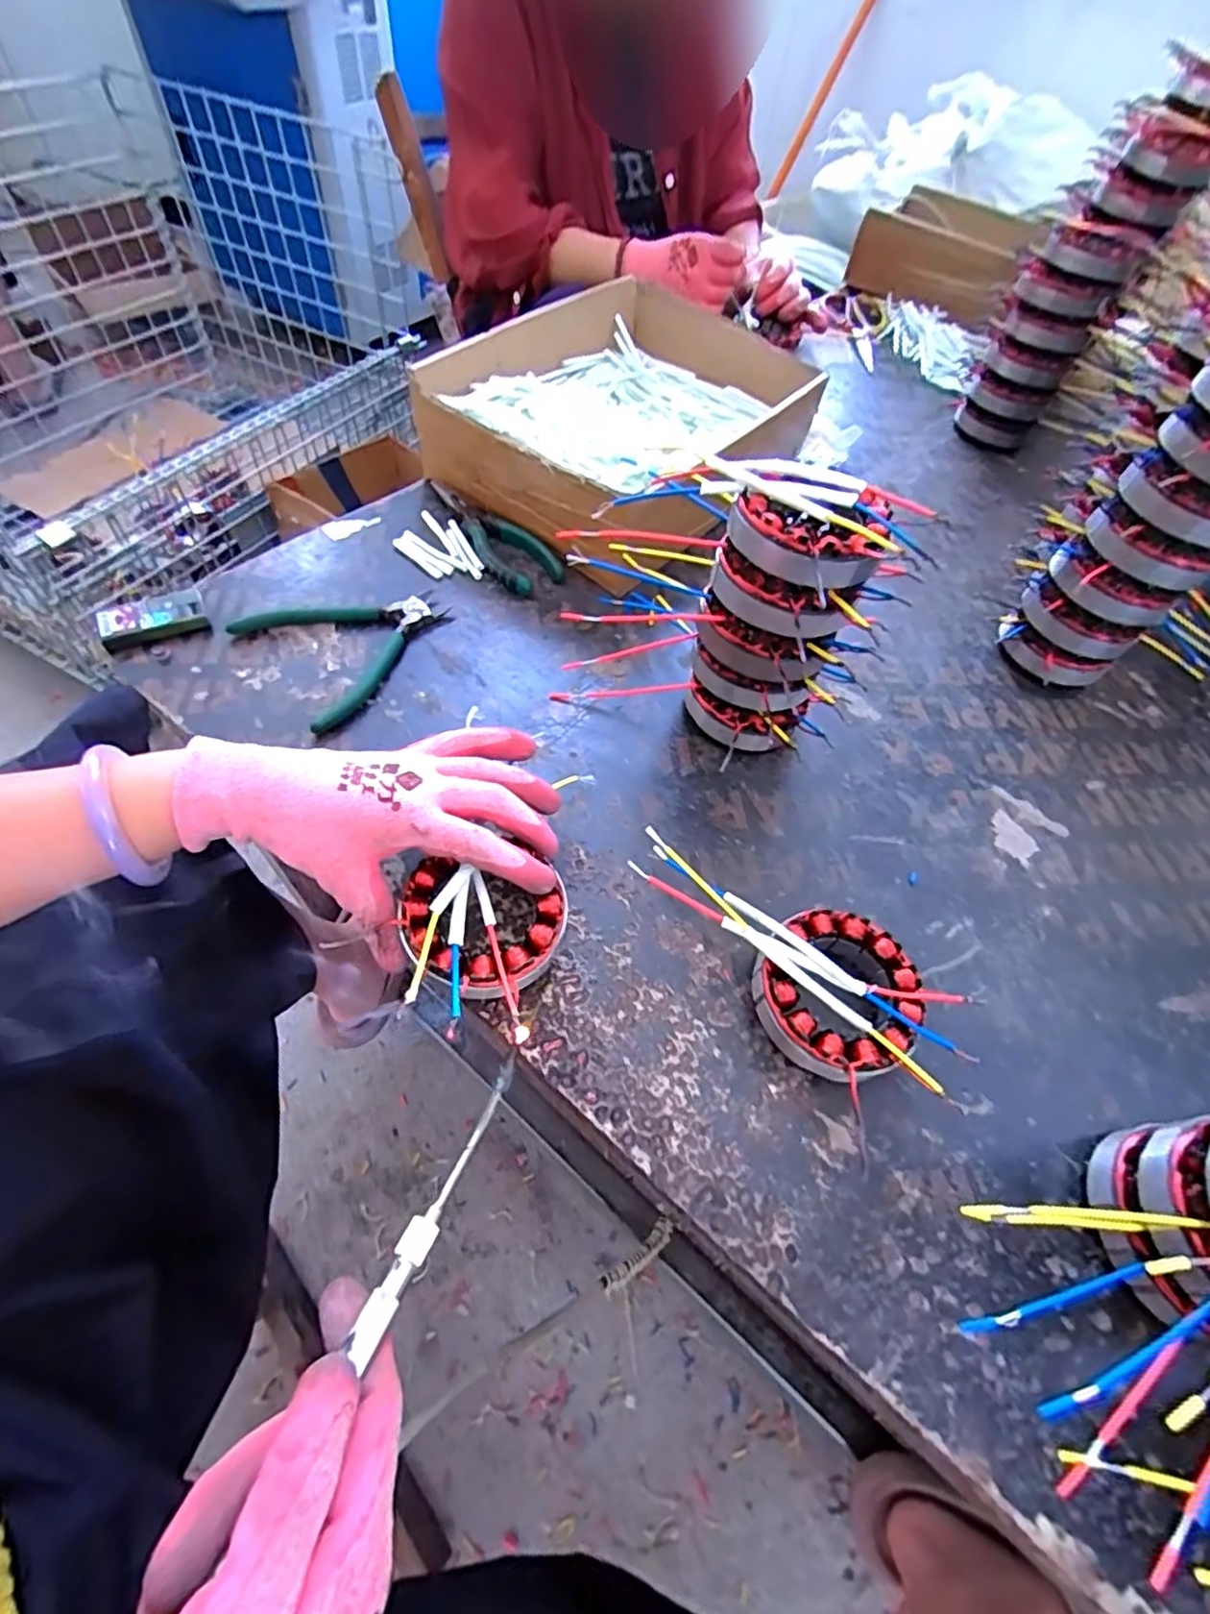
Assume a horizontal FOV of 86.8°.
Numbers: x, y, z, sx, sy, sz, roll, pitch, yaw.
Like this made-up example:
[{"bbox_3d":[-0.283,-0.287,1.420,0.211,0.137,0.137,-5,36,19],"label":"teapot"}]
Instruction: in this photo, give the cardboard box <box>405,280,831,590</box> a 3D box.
[{"bbox_3d":[0.028,-0.388,0.602,0.384,0.084,0.209,-38,68,-26],"label":"cardboard box"}]

